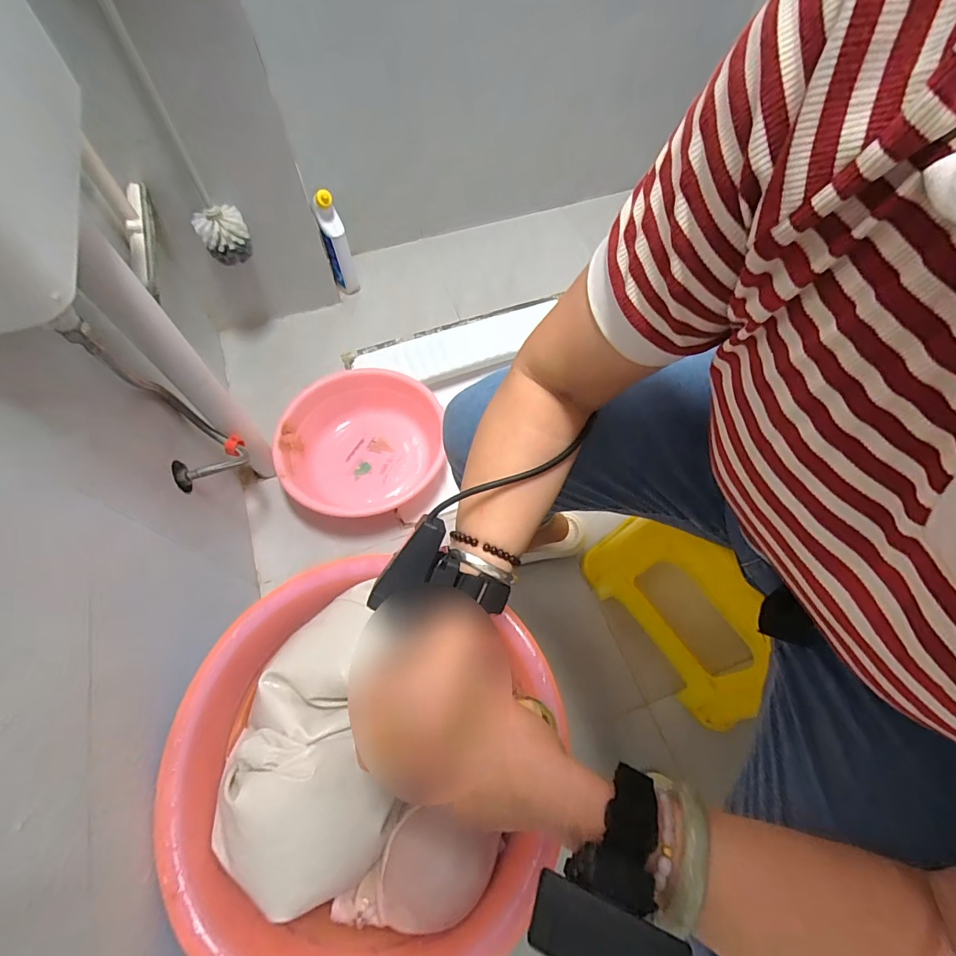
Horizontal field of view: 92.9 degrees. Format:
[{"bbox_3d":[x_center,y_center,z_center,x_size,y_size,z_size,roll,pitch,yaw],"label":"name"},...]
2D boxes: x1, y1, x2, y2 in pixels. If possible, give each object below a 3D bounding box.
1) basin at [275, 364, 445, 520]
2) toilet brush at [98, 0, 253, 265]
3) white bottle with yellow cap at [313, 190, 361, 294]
[{"bbox_3d":[-0.217,-0.060,0.851,0.276,0.093,0.294,0,65,0],"label":"basin"},{"bbox_3d":[-0.461,-0.529,0.662,0.079,0.422,0.107,-24,67,-13],"label":"toilet brush"},{"bbox_3d":[-0.307,-0.504,0.984,0.056,0.215,0.053,-11,64,-7],"label":"white bottle with yellow cap"}]

